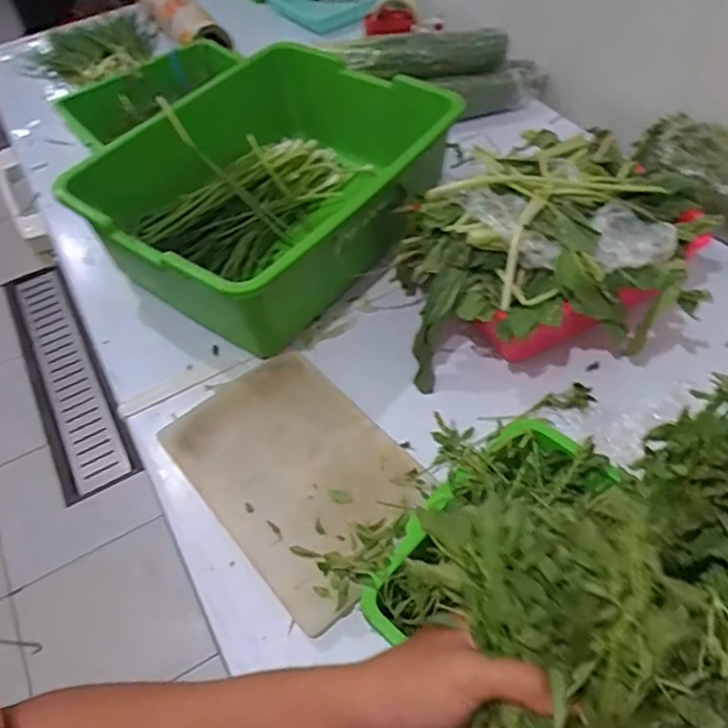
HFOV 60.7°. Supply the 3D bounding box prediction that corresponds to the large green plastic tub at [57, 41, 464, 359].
[{"bbox_3d":[-0.130,-0.255,0.870,0.418,0.162,0.450,33,61,27],"label":"large green plastic tub"}]

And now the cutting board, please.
[{"bbox_3d":[-0.073,0.108,0.662,0.186,0.017,0.288,-35,57,-22],"label":"cutting board"}]

